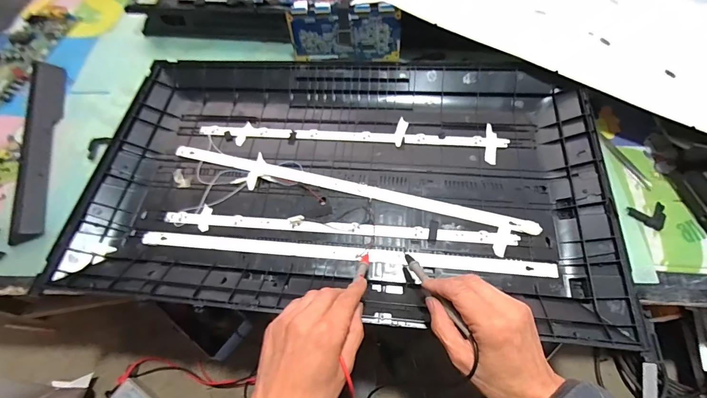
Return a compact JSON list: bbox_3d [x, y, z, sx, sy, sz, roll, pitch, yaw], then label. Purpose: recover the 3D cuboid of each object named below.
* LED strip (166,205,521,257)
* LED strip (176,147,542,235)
[{"bbox_3d":[-0.027,0.040,0.489,0.488,0.009,0.032,4,61,6],"label":"LED strip"},{"bbox_3d":[-0.019,-0.018,0.521,0.548,0.008,0.022,13,62,11],"label":"LED strip"}]

